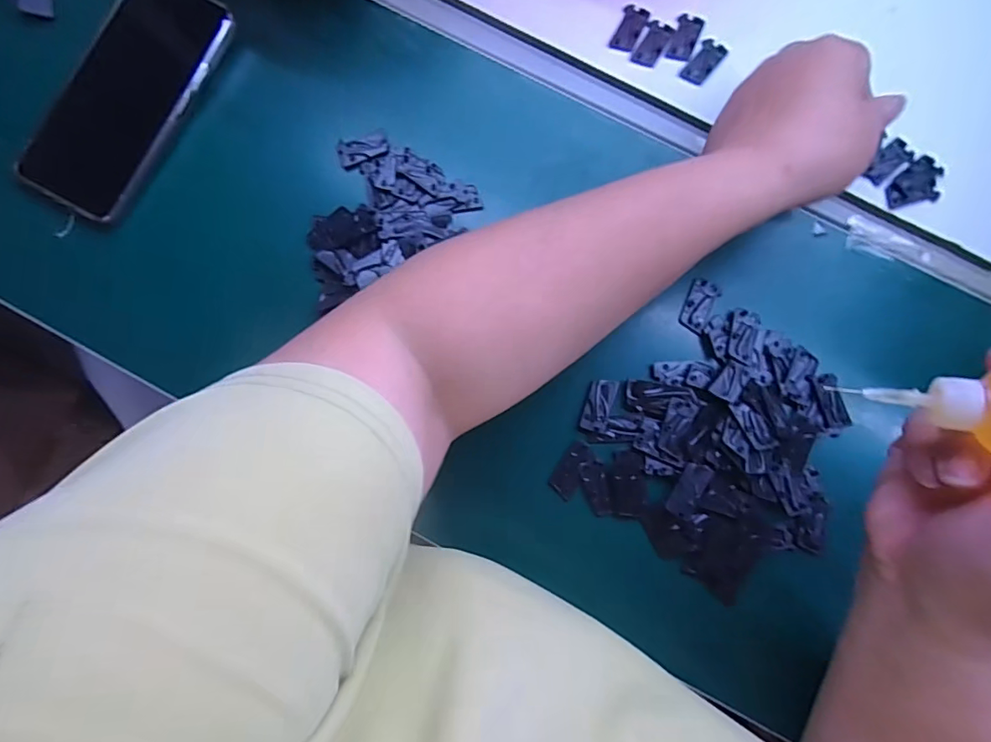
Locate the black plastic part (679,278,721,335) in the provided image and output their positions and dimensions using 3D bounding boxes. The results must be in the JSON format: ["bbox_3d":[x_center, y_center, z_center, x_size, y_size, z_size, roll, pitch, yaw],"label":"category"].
[{"bbox_3d":[0.130,-0.042,0.327,0.018,0.005,0.033,24,82,2],"label":"black plastic part"}]

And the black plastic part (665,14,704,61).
[{"bbox_3d":[0.128,-0.226,0.342,0.017,0.004,0.035,21,82,2],"label":"black plastic part"}]

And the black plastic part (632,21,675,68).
[{"bbox_3d":[0.107,-0.222,0.342,0.018,0.004,0.032,28,83,3],"label":"black plastic part"}]

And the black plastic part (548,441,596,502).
[{"bbox_3d":[0.048,0.061,0.313,0.016,0.004,0.035,33,83,4],"label":"black plastic part"}]

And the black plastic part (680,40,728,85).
[{"bbox_3d":[0.141,-0.209,0.340,0.017,0.004,0.035,35,83,4],"label":"black plastic part"}]

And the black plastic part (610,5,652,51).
[{"bbox_3d":[0.092,-0.234,0.345,0.017,0.004,0.034,23,82,2],"label":"black plastic part"}]

